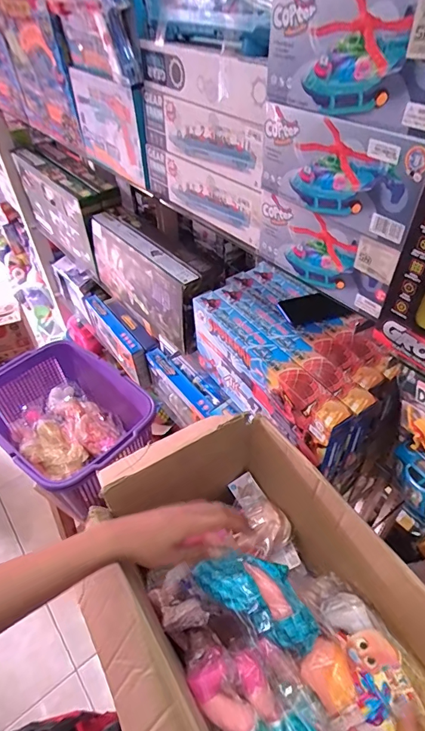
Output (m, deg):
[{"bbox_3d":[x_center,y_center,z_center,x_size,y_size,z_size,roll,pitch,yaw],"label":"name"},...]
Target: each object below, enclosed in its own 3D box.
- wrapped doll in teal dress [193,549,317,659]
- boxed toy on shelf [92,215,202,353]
[{"bbox_3d":[0.064,0.312,0.571,0.174,0.057,0.082,21,50,30],"label":"wrapped doll in teal dress"},{"bbox_3d":[-0.178,-0.215,1.054,0.065,0.208,0.404,-33,53,-26],"label":"boxed toy on shelf"}]

